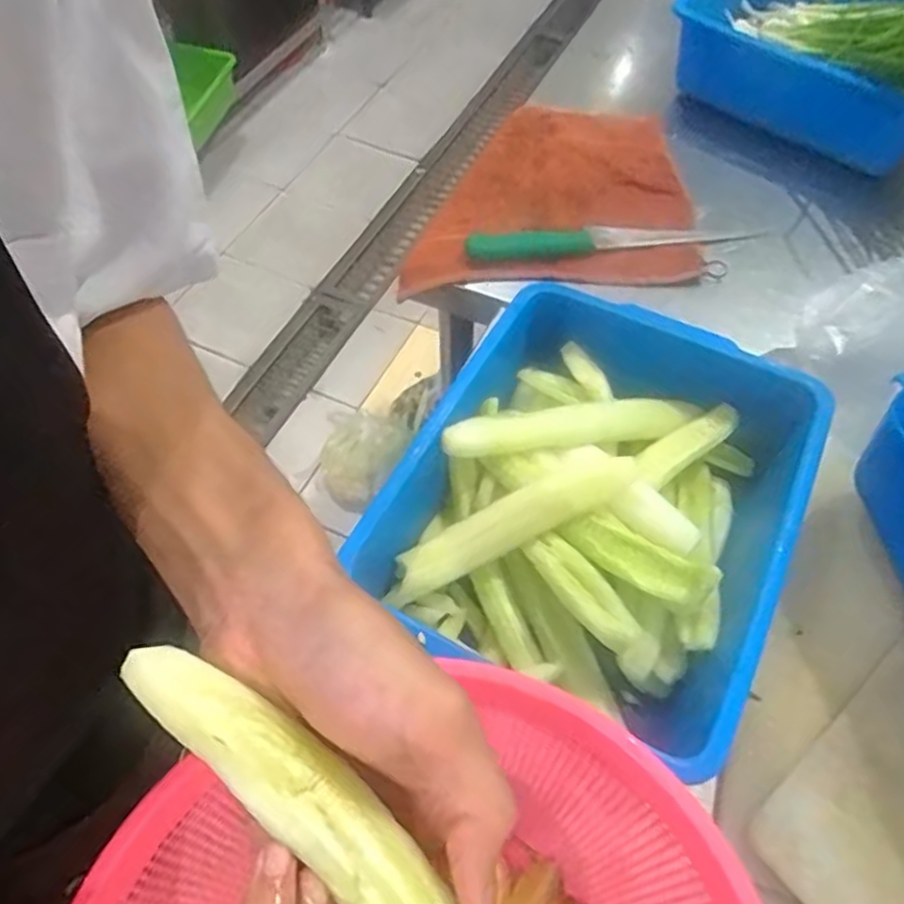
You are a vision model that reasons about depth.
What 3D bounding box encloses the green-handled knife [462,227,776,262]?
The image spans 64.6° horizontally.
[{"bbox_3d":[0.158,-0.207,0.691,0.287,0.014,0.038,-5,57,-3],"label":"green-handled knife"}]

